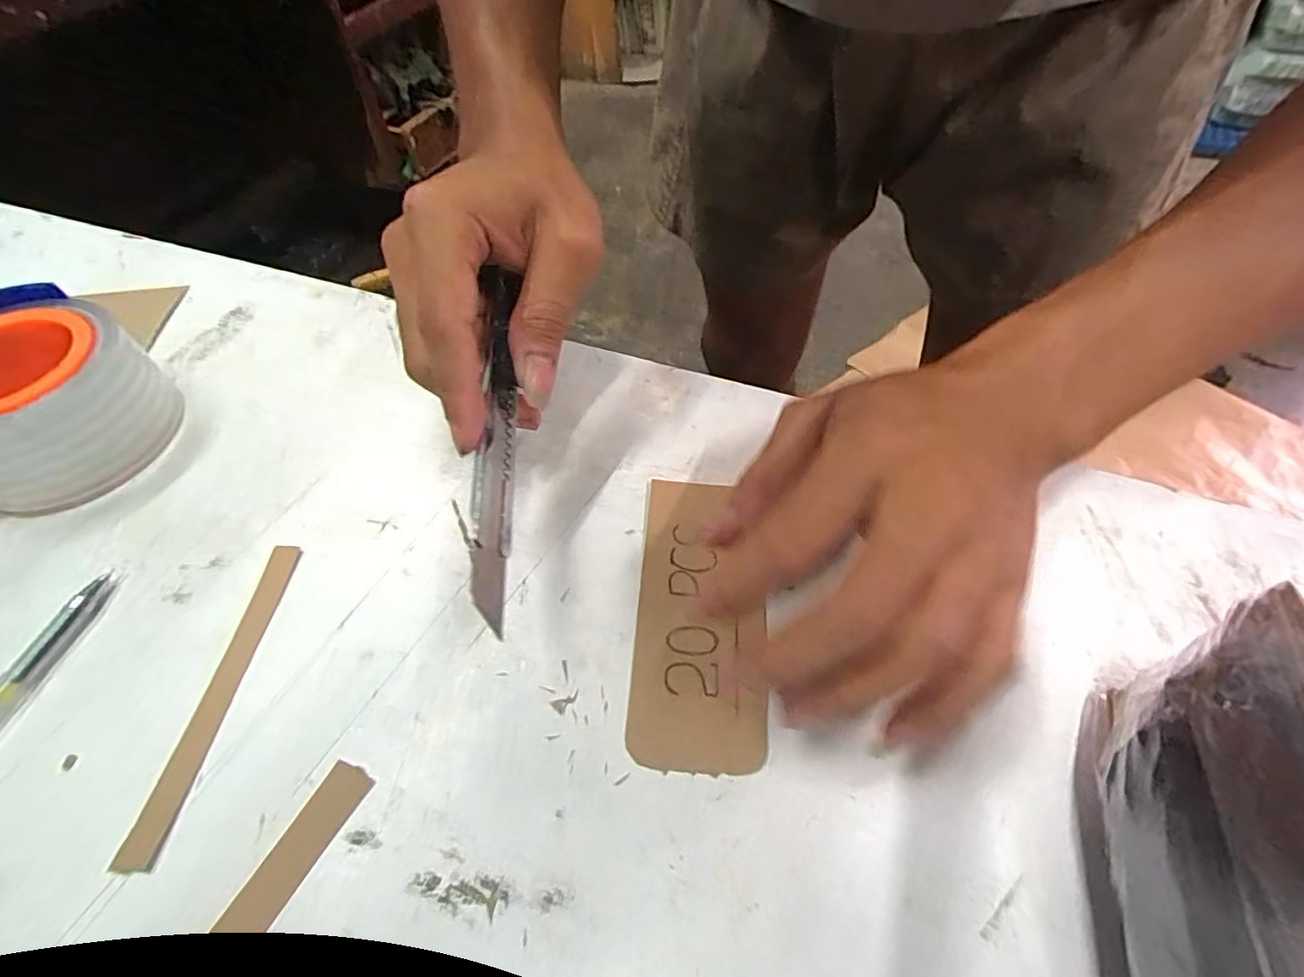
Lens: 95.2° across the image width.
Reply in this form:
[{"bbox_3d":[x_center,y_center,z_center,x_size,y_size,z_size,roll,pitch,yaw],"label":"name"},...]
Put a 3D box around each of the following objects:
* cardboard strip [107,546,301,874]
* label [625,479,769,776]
[{"bbox_3d":[-0.160,0.073,0.221,0.015,0.004,0.115,0,54,5],"label":"cardboard strip"},{"bbox_3d":[0.017,0.045,0.227,0.046,0.004,0.115,0,55,6],"label":"label"}]

